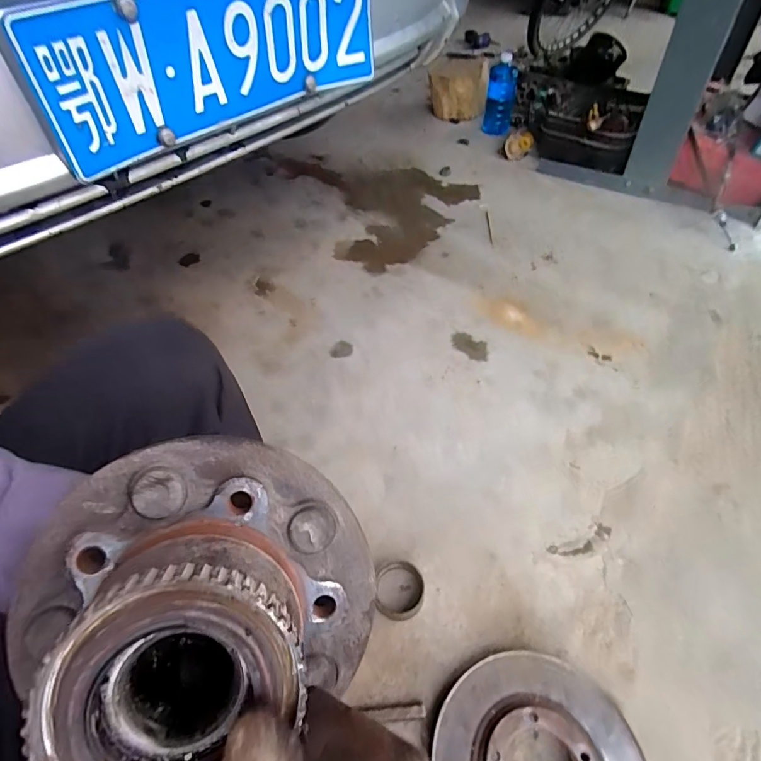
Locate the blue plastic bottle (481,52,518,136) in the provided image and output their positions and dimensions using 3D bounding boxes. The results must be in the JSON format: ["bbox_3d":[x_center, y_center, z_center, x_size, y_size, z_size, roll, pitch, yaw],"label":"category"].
[{"bbox_3d":[0.439,-1.036,1.642,0.108,0.225,0.098,7,51,9],"label":"blue plastic bottle"}]

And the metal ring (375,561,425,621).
[{"bbox_3d":[0.030,0.316,0.669,0.072,0.035,0.081,-3,51,3],"label":"metal ring"}]

